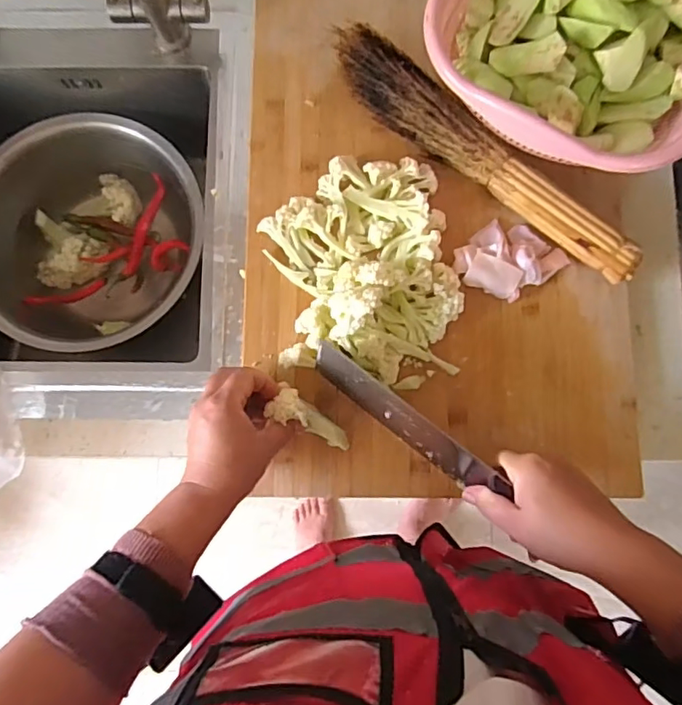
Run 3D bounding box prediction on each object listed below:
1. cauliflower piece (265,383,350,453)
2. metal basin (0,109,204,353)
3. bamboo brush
[{"bbox_3d":[-0.025,0.065,0.515,0.087,0.030,0.031,38,82,-28],"label":"cauliflower piece"},{"bbox_3d":[-0.316,-0.141,0.709,0.267,0.123,0.281,0,82,0],"label":"metal basin"},{"bbox_3d":[0.144,-0.200,0.553,0.357,0.052,0.057,38,84,5],"label":"bamboo brush"}]

